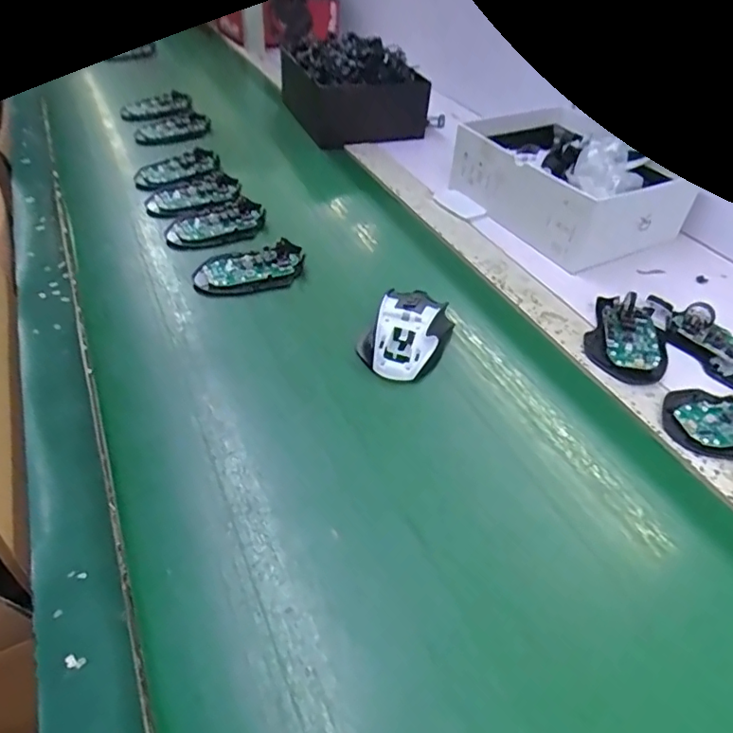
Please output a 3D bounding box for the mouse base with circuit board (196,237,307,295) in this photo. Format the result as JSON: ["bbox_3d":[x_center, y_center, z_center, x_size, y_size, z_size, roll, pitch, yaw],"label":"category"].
[{"bbox_3d":[-0.122,-0.102,0.571,0.114,0.017,0.059,-14,46,-17],"label":"mouse base with circuit board"}]

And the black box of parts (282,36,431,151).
[{"bbox_3d":[-0.029,-0.458,0.881,0.187,0.111,0.212,-18,48,-21],"label":"black box of parts"}]

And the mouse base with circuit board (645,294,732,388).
[{"bbox_3d":[0.333,-0.029,0.512,0.058,0.035,0.141,-24,50,-25],"label":"mouse base with circuit board"}]

